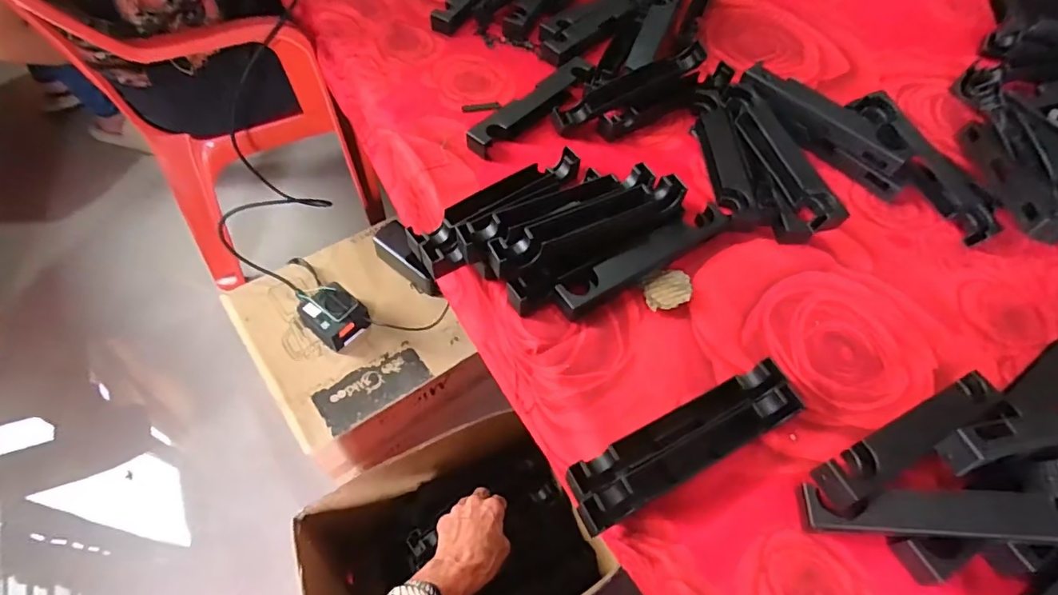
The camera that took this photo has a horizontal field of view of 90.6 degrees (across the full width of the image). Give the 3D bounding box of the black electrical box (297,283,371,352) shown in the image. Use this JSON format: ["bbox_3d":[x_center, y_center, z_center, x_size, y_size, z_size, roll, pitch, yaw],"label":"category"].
[{"bbox_3d":[-0.298,0.026,0.799,0.094,0.055,0.075,37,62,18],"label":"black electrical box"}]

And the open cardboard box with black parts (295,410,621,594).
[{"bbox_3d":[-0.082,0.313,0.643,0.298,0.202,0.215,-19,59,-14],"label":"open cardboard box with black parts"}]

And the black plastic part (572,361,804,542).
[{"bbox_3d":[0.123,0.114,0.412,0.200,0.031,0.045,-24,60,-16],"label":"black plastic part"}]

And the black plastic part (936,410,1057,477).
[{"bbox_3d":[0.395,0.095,0.387,0.197,0.032,0.028,-8,59,-10],"label":"black plastic part"}]

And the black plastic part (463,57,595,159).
[{"bbox_3d":[0.007,-0.228,0.622,0.041,0.027,0.195,34,62,19],"label":"black plastic part"}]

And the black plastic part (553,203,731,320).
[{"bbox_3d":[0.112,-0.037,0.507,0.197,0.026,0.028,-29,62,-19],"label":"black plastic part"}]

